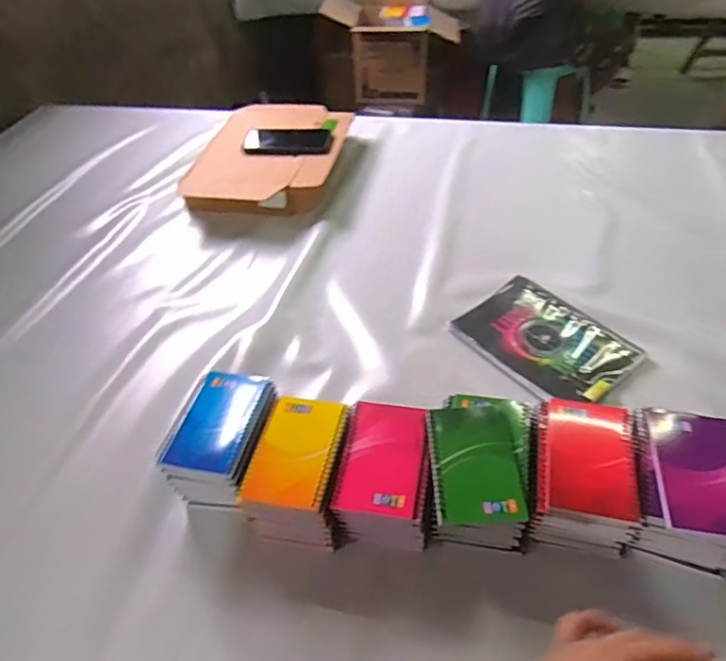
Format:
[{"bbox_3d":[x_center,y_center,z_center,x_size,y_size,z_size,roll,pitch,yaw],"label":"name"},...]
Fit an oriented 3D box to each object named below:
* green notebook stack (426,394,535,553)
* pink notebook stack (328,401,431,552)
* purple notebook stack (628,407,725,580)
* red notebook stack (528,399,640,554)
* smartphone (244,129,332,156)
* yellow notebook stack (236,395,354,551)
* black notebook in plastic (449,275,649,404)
[{"bbox_3d":[0.125,0.151,0.590,0.108,0.084,0.149,1,48,8],"label":"green notebook stack"},{"bbox_3d":[0.025,0.160,0.605,0.100,0.075,0.149,2,48,9],"label":"pink notebook stack"},{"bbox_3d":[0.330,0.164,0.565,0.106,0.092,0.148,9,49,15],"label":"purple notebook stack"},{"bbox_3d":[0.231,0.152,0.584,0.094,0.080,0.147,7,48,14],"label":"red notebook stack"},{"bbox_3d":[-0.149,-0.385,1.118,0.174,0.016,0.081,6,60,4],"label":"smartphone"},{"bbox_3d":[-0.067,0.154,0.616,0.097,0.075,0.140,8,49,14],"label":"yellow notebook stack"},{"bbox_3d":[0.254,0.012,0.774,0.157,0.015,0.224,-32,51,-21],"label":"black notebook in plastic"}]

